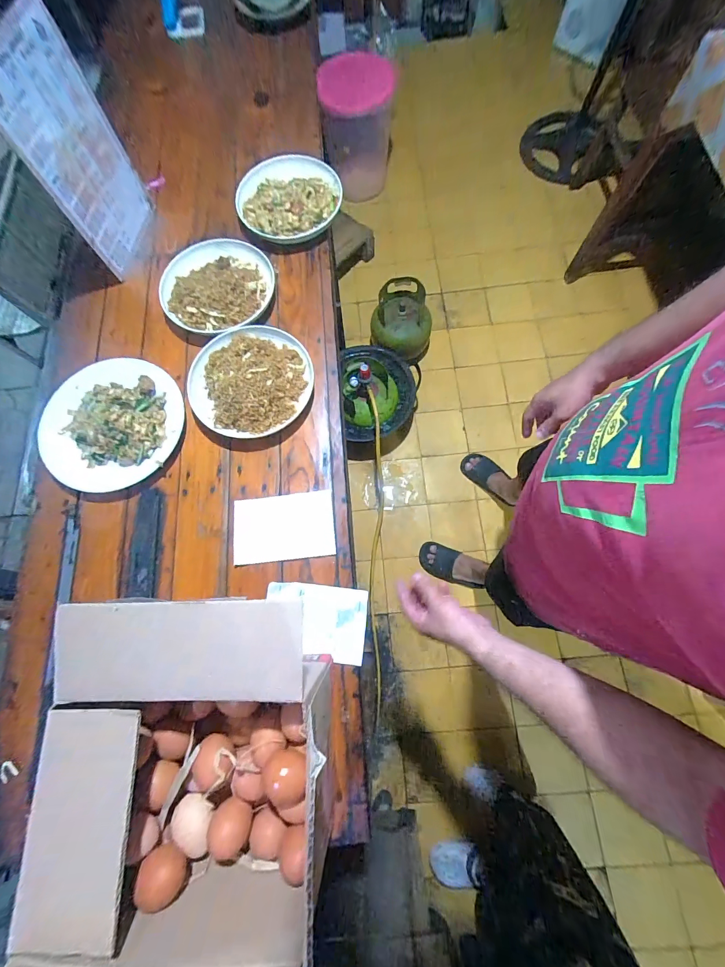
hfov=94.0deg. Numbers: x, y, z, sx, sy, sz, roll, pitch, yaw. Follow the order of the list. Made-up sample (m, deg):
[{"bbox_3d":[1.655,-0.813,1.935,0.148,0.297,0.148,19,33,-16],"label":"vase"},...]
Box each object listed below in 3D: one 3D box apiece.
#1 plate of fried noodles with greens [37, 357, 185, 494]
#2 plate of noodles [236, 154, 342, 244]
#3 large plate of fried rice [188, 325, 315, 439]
[{"bbox_3d":[-0.436,-0.105,0.580,0.236,0.048,0.231,0,76,2],"label":"plate of fried noodles with greens"},{"bbox_3d":[-0.151,-0.594,0.702,0.211,0.032,0.188,-24,75,-3],"label":"plate of noodles"},{"bbox_3d":[-0.197,-0.183,0.594,0.202,0.039,0.203,0,76,2],"label":"large plate of fried rice"}]

